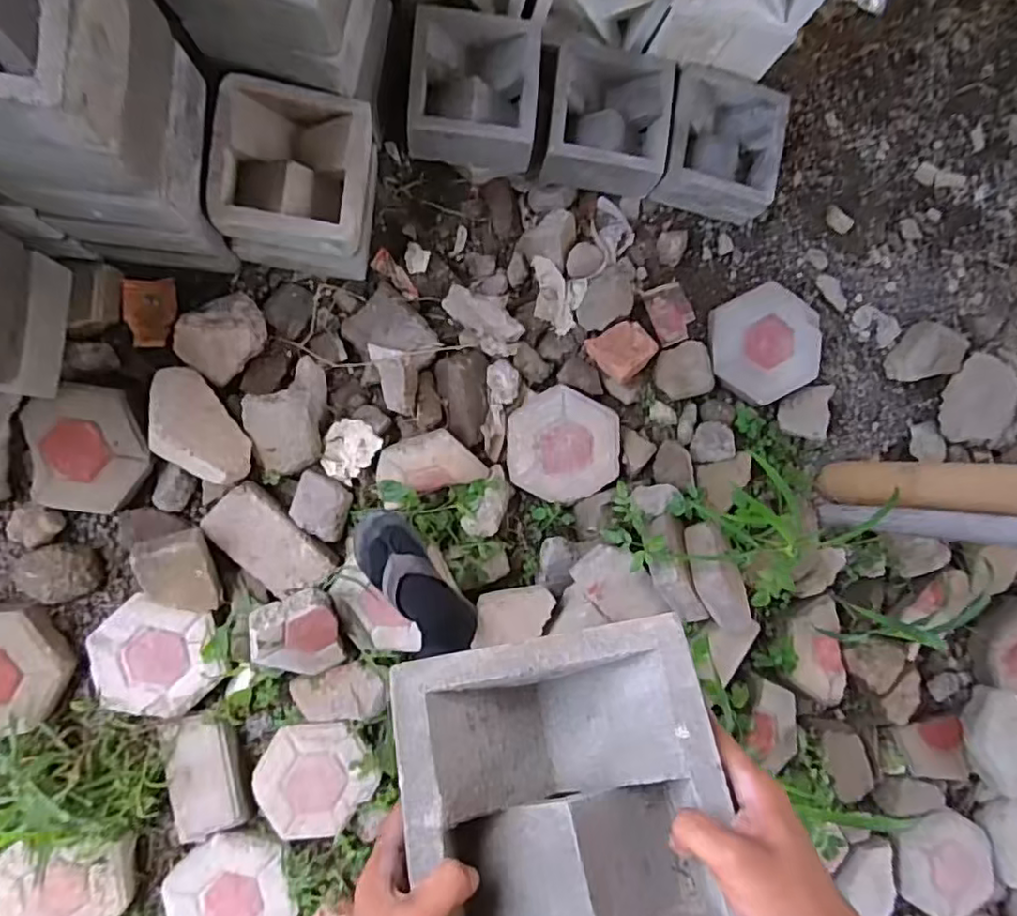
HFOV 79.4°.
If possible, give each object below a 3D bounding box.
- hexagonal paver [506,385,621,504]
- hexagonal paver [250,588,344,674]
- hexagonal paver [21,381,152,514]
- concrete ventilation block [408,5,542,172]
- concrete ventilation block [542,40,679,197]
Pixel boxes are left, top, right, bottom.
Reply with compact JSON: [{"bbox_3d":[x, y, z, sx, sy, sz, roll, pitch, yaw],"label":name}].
[{"bbox_3d":[0.102,-0.021,1.107,0.216,0.046,0.193,25,87,-7],"label":"hexagonal paver"},{"bbox_3d":[-0.361,0.305,1.040,0.143,0.055,0.157,-14,121,-18],"label":"hexagonal paver"},{"bbox_3d":[-0.677,-0.014,0.992,0.189,0.042,0.206,-6,93,-9],"label":"hexagonal paver"},{"bbox_3d":[-0.056,-0.600,1.001,0.203,0.076,0.228,2,90,-8],"label":"concrete ventilation block"},{"bbox_3d":[0.170,-0.599,1.074,0.216,0.102,0.221,7,90,-8],"label":"concrete ventilation block"}]

